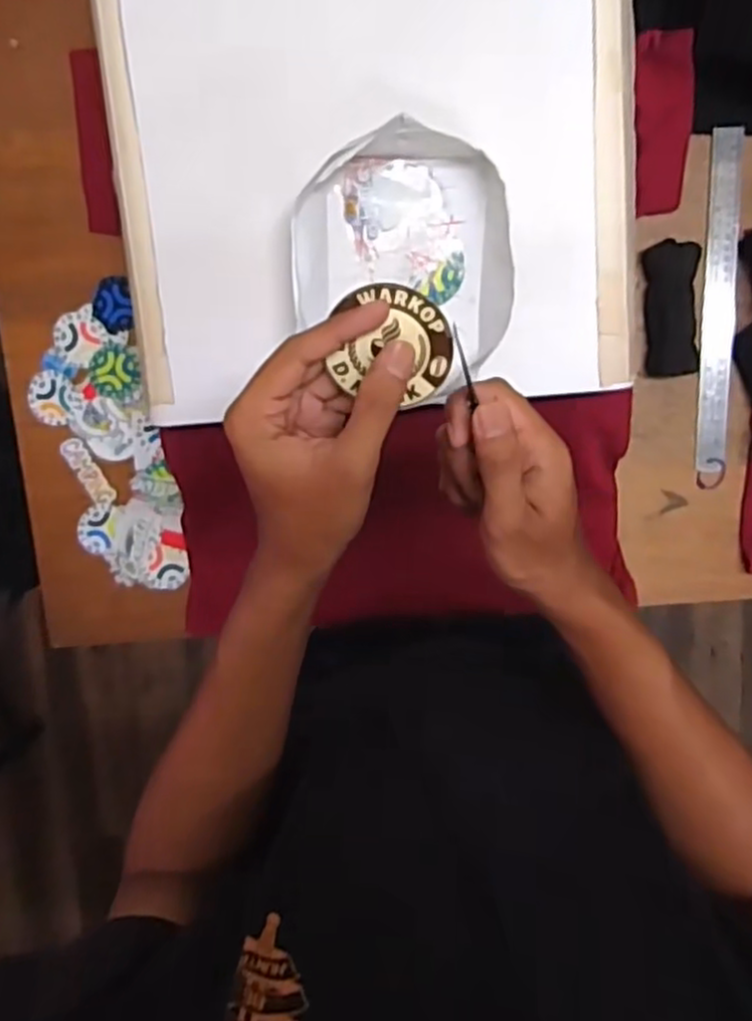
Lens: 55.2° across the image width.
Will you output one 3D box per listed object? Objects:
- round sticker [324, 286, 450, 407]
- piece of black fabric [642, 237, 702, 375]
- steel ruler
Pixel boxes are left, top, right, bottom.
[{"bbox_3d":[0.008,-0.080,0.351,0.056,0.005,0.059,5,125,7],"label":"round sticker"},{"bbox_3d":[0.292,-0.197,0.708,0.049,0.014,0.125,-4,99,3],"label":"piece of black fabric"},{"bbox_3d":[0.341,-0.203,0.714,0.032,0.006,0.325,0,99,4],"label":"steel ruler"}]

